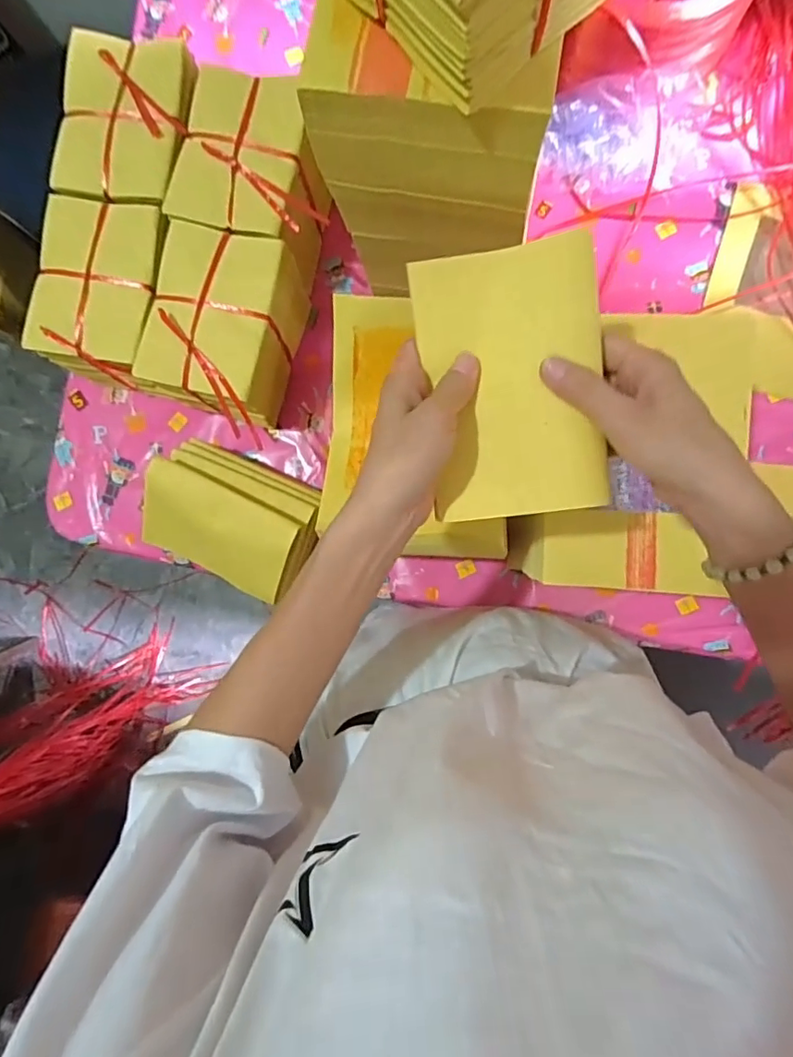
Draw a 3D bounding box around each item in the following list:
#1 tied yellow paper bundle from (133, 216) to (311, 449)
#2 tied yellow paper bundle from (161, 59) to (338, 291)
[{"bbox_3d":[-0.178,-0.209,0.574,0.126,0.126,0.174,12,88,4],"label":"tied yellow paper bundle"},{"bbox_3d":[-0.147,-0.371,0.580,0.135,0.129,0.162,13,88,4],"label":"tied yellow paper bundle"}]

